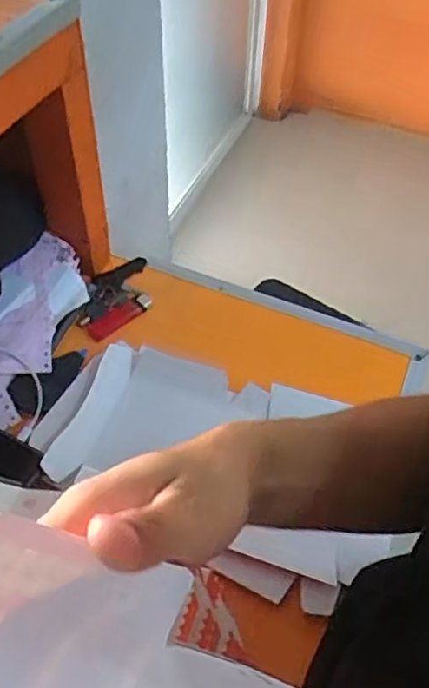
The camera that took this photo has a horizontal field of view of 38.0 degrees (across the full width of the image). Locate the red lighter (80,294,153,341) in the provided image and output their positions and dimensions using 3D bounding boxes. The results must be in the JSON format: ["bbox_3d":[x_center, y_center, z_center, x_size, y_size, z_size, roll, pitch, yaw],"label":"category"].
[{"bbox_3d":[-0.112,-0.032,0.723,0.083,0.018,0.027,-27,57,-22],"label":"red lighter"}]

